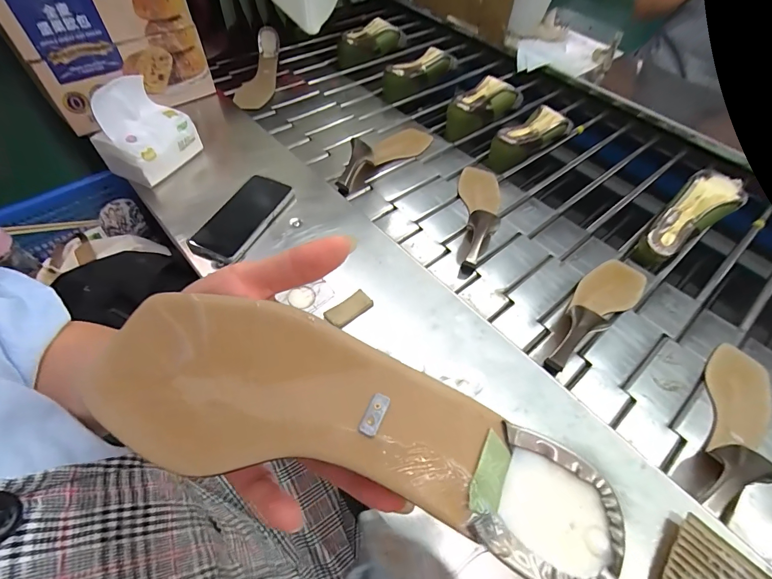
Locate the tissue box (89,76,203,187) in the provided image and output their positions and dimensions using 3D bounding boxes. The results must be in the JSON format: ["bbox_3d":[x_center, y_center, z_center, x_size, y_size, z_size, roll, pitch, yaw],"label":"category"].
[{"bbox_3d":[-0.373,-0.244,0.574,0.097,0.100,0.121,20,57,7],"label":"tissue box"}]

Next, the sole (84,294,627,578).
[{"bbox_3d":[-0.024,0.052,0.150,0.224,0.028,0.067,16,54,13],"label":"sole"}]

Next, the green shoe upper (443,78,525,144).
[{"bbox_3d":[0.208,-0.410,0.831,0.216,0.067,0.077,-31,63,-23],"label":"green shoe upper"}]

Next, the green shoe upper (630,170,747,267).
[{"bbox_3d":[0.509,-0.123,0.632,0.227,0.066,0.083,-41,63,0],"label":"green shoe upper"}]

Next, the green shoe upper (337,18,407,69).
[{"bbox_3d":[-0.040,-0.659,0.997,0.079,0.065,0.221,40,61,21],"label":"green shoe upper"}]

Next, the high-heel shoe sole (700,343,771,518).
[{"bbox_3d":[0.419,0.159,0.445,0.081,0.056,0.255,38,46,21],"label":"high-heel shoe sole"}]

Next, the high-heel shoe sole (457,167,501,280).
[{"bbox_3d":[0.166,-0.144,0.627,0.071,0.069,0.265,9,56,0],"label":"high-heel shoe sole"}]

